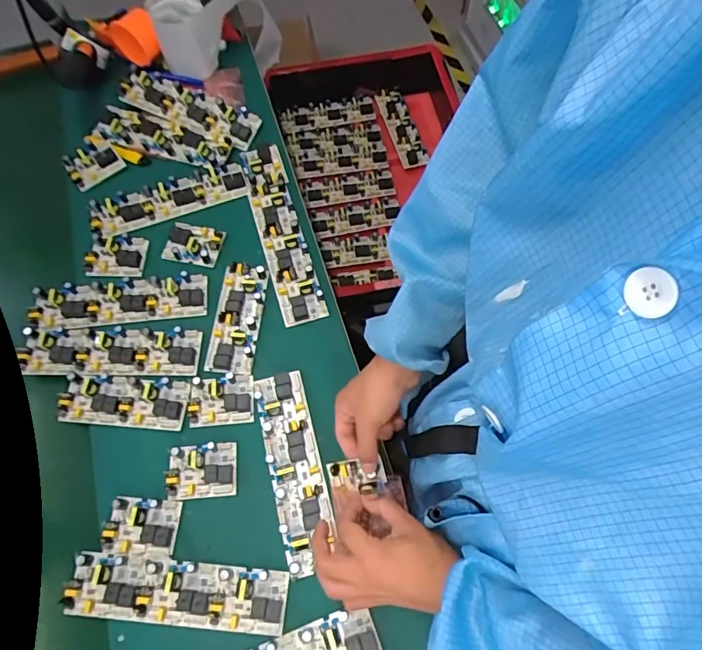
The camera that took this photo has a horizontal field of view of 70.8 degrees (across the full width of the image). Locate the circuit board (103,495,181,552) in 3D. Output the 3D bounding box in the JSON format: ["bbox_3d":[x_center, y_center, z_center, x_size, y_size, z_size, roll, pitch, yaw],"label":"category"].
[{"bbox_3d":[-0.245,0.236,0.574,0.082,0.018,0.066,4,65,2],"label":"circuit board"}]

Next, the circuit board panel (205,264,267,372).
[{"bbox_3d":[-0.158,-0.015,0.680,0.062,0.017,0.161,5,65,2],"label":"circuit board panel"}]

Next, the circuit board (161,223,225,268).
[{"bbox_3d":[-0.233,-0.123,0.730,0.082,0.016,0.061,10,66,4],"label":"circuit board"}]

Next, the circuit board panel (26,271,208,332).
[{"bbox_3d":[-0.325,-0.033,0.690,0.238,0.017,0.062,-6,65,-3],"label":"circuit board panel"}]

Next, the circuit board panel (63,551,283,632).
[{"bbox_3d":[-0.192,0.292,0.542,0.237,0.014,0.057,4,65,2],"label":"circuit board panel"}]

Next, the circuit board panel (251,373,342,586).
[{"bbox_3d":[-0.069,0.169,0.596,0.061,0.021,0.231,-13,66,-6],"label":"circuit board panel"}]

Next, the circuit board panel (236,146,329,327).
[{"bbox_3d":[-0.107,-0.149,0.742,0.062,0.014,0.321,-15,66,-7],"label":"circuit board panel"}]

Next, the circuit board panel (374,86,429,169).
[{"bbox_3d":[0.119,-0.479,1.176,0.062,0.018,0.245,-14,66,-4],"label":"circuit board panel"}]

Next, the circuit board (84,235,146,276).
[{"bbox_3d":[-0.345,-0.103,0.726,0.078,0.011,0.062,-4,65,-2],"label":"circuit board"}]

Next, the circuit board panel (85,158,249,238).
[{"bbox_3d":[-0.284,-0.198,0.768,0.234,0.014,0.067,-20,67,-9],"label":"circuit board panel"}]

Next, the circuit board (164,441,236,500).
[{"bbox_3d":[-0.181,0.174,0.594,0.080,0.023,0.062,-5,65,-3],"label":"circuit board"}]

